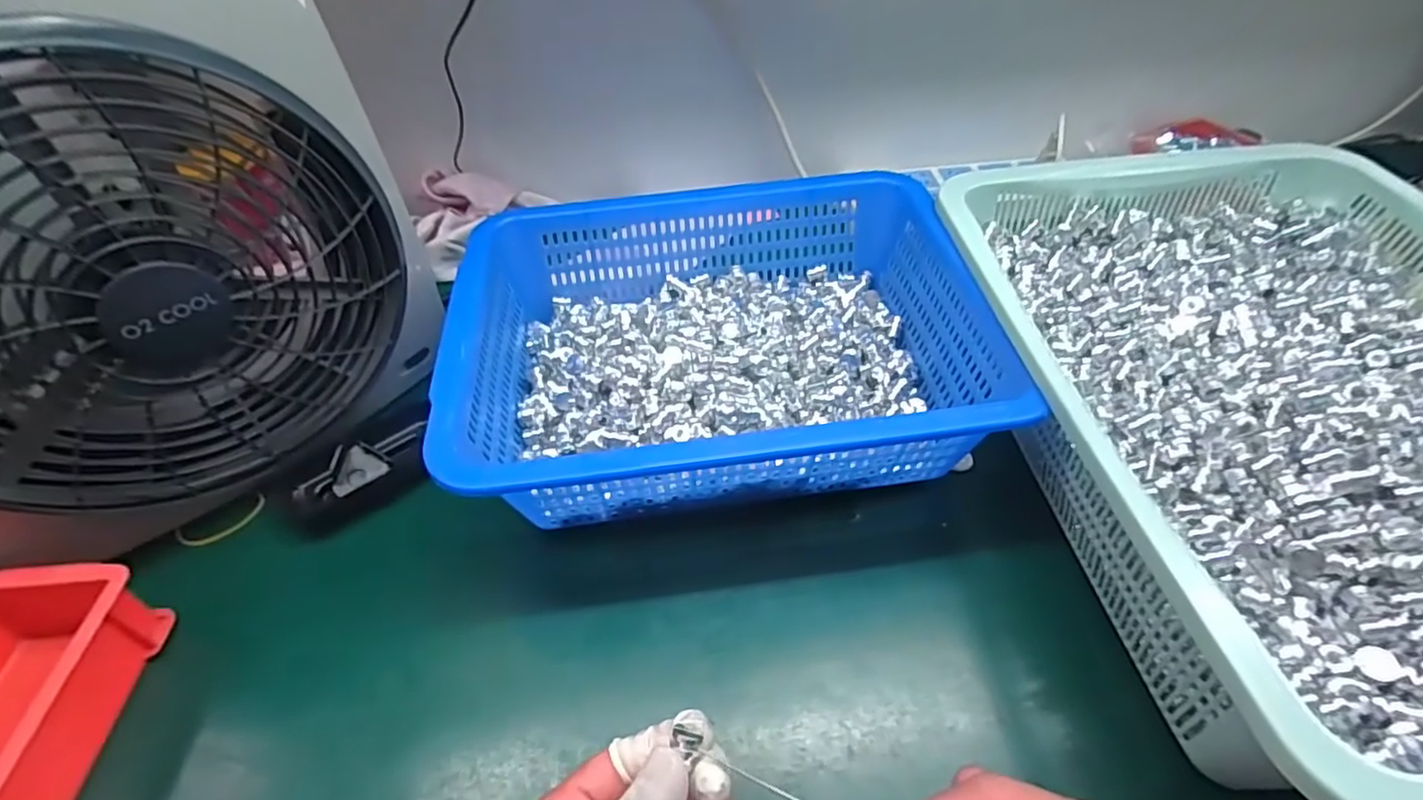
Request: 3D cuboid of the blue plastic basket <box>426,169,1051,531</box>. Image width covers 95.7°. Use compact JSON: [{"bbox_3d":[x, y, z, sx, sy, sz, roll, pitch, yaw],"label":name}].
[{"bbox_3d":[0.004,-0.044,0.453,0.335,0.088,0.270,-6,47,-3],"label":"blue plastic basket"}]

